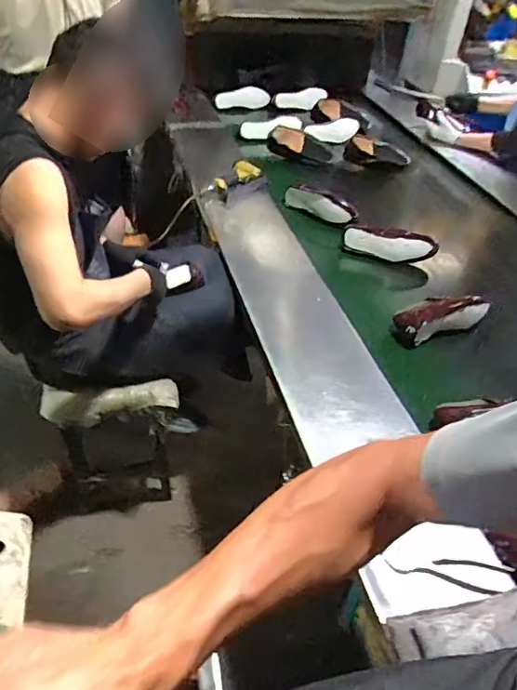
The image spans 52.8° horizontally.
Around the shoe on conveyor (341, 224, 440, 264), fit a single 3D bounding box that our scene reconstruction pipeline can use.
[{"bbox_3d":[0.369,-0.279,1.462,0.256,0.092,0.079,13,43,8],"label":"shoe on conveyor"}]

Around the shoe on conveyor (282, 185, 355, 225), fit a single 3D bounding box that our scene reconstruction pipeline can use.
[{"bbox_3d":[0.201,-0.433,1.611,0.229,0.071,0.078,28,47,23],"label":"shoe on conveyor"}]

